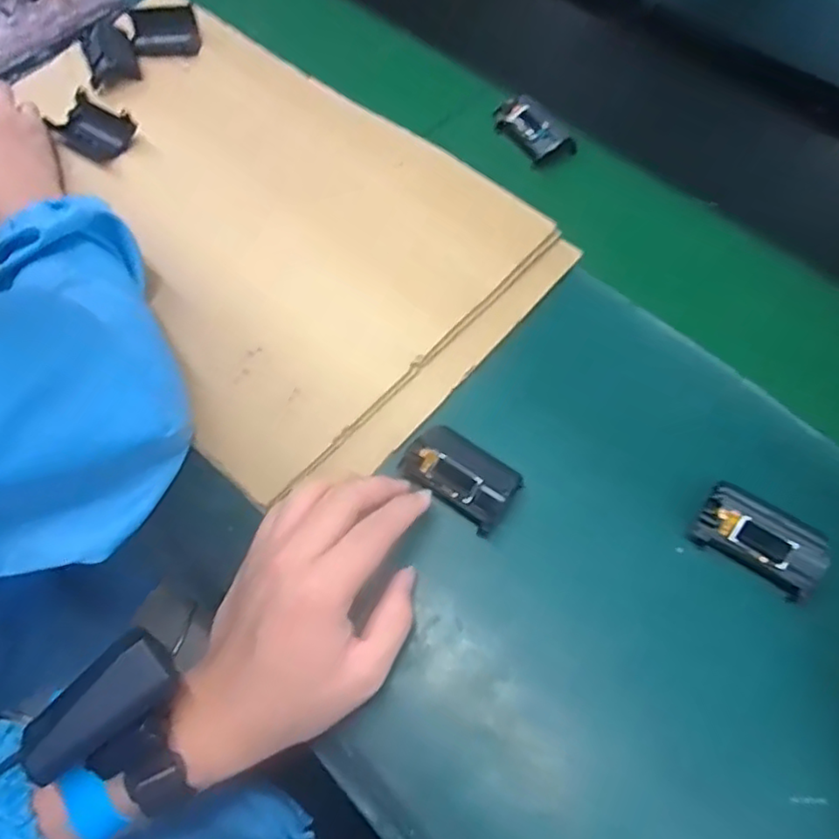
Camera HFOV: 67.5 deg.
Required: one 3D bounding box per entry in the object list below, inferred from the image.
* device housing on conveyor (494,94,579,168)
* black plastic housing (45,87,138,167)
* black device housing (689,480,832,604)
[{"bbox_3d":[0.101,-0.252,0.546,0.042,0.023,0.073,-24,64,-10],"label":"device housing on conveyor"},{"bbox_3d":[-0.287,-0.255,0.552,0.068,0.020,0.047,30,68,16],"label":"black plastic housing"},{"bbox_3d":[0.199,0.071,0.369,0.068,0.030,0.038,31,68,16],"label":"black device housing"}]

